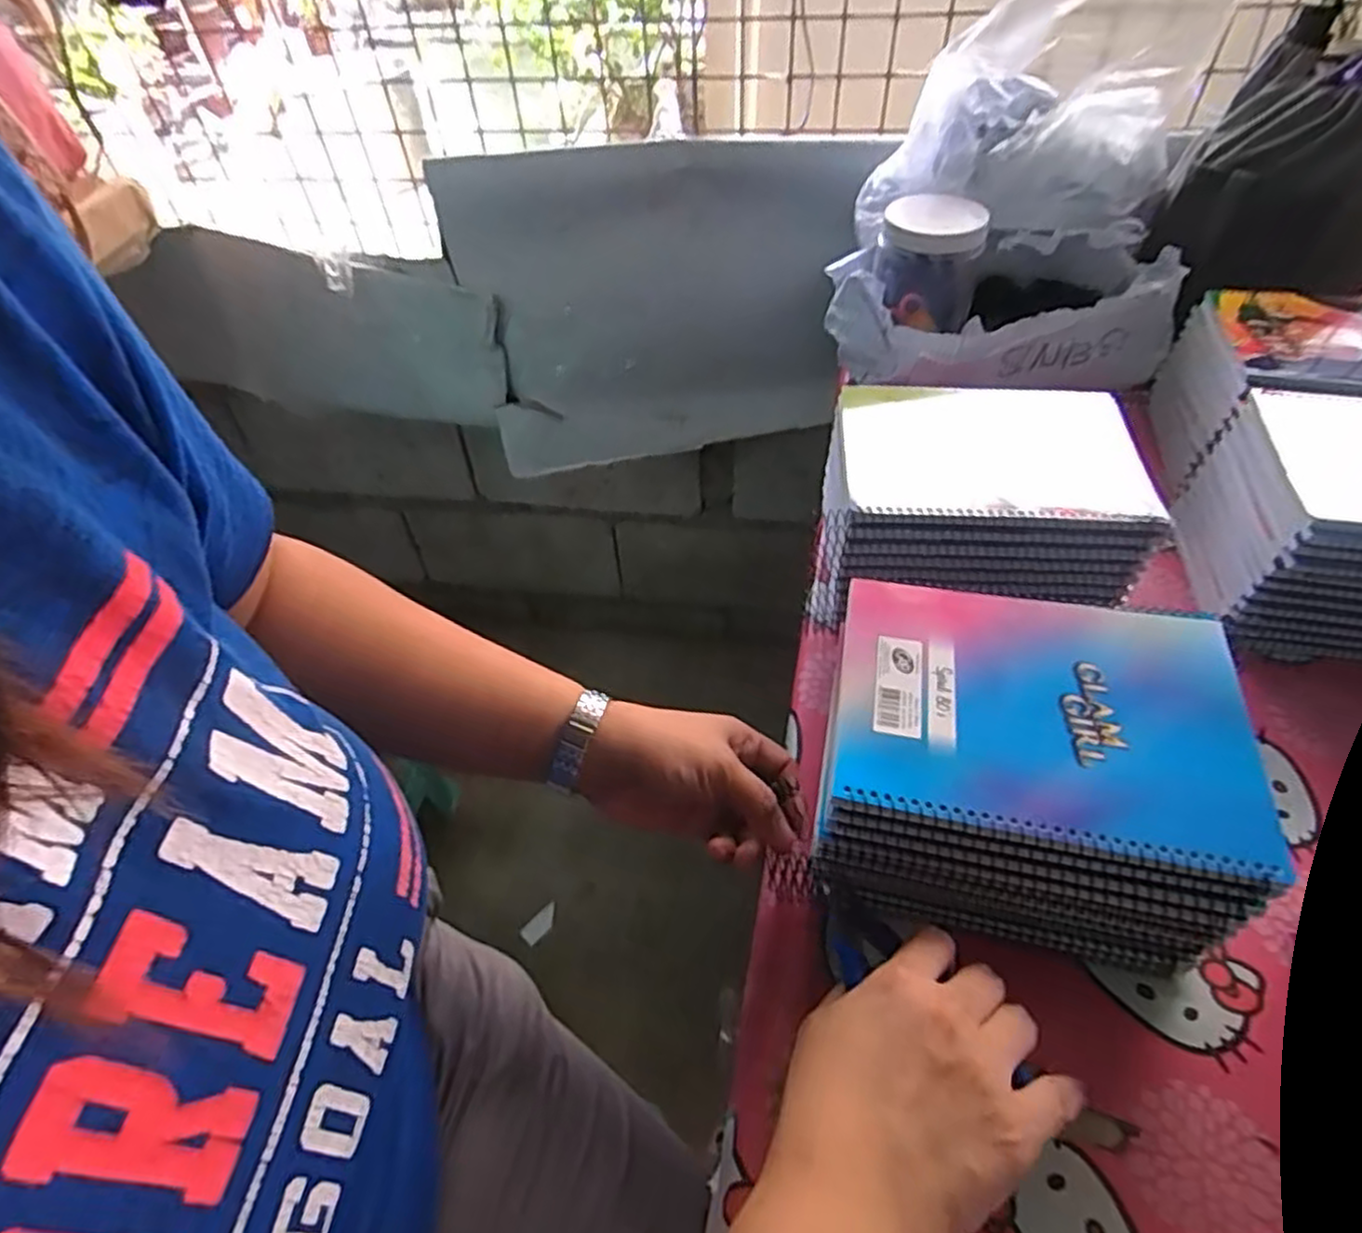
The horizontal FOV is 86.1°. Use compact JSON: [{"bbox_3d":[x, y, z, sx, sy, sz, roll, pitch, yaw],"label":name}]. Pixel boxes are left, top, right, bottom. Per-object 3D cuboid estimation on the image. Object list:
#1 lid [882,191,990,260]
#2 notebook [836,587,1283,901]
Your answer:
[{"bbox_3d":[0.250,-0.385,0.719,0.096,0.022,0.114,7,50,10],"label":"lid"},{"bbox_3d":[0.182,0.047,0.378,0.193,0.014,0.147,8,50,10],"label":"notebook"}]

